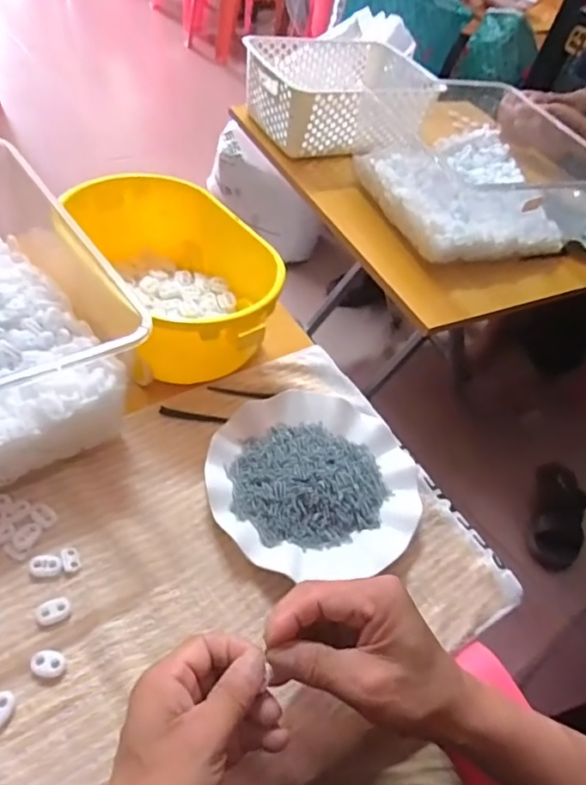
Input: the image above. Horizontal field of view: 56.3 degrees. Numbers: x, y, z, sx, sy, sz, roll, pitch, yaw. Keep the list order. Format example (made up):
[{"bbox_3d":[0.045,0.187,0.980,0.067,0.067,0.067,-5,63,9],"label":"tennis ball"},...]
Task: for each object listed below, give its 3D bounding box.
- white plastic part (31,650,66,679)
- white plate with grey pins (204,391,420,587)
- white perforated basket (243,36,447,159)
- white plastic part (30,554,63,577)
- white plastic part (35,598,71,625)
[{"bbox_3d":[-0.160,0.178,0.359,0.020,0.006,0.016,13,48,-3],"label":"white plastic part"},{"bbox_3d":[0.020,0.071,0.477,0.180,0.020,0.175,7,48,-8],"label":"white plate with grey pins"},{"bbox_3d":[0.082,-0.509,0.940,0.303,0.099,0.229,-14,55,-25],"label":"white perforated basket"},{"bbox_3d":[-0.180,0.125,0.399,0.022,0.004,0.016,2,49,-13],"label":"white plastic part"},{"bbox_3d":[-0.167,0.151,0.380,0.022,0.004,0.015,-7,52,-20],"label":"white plastic part"}]

